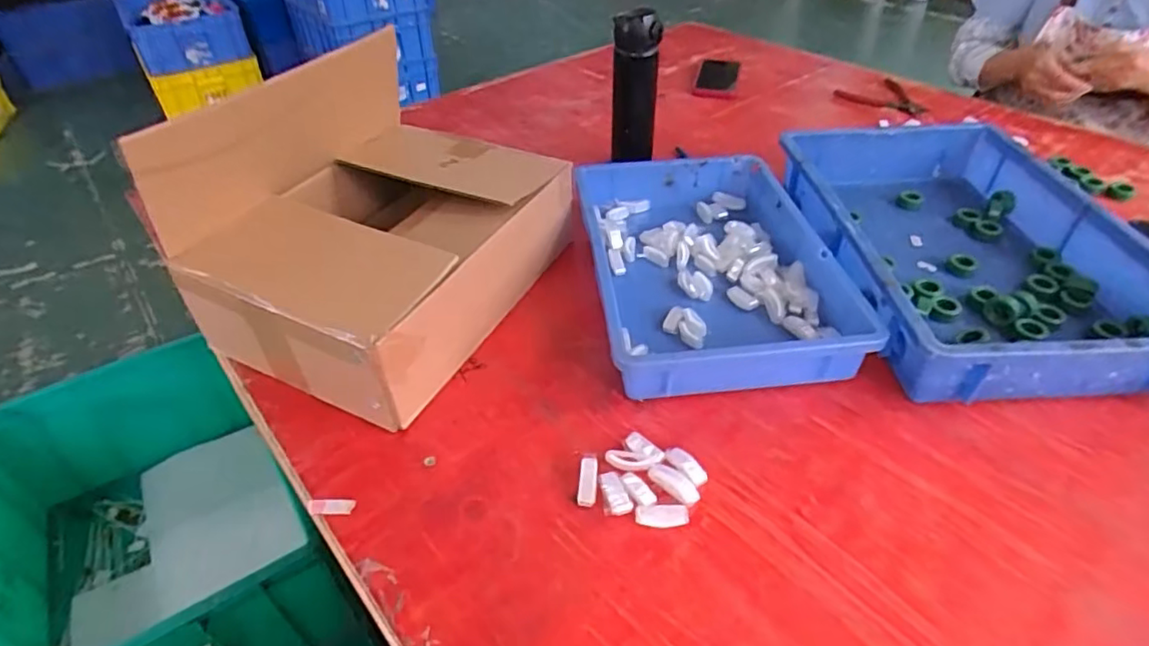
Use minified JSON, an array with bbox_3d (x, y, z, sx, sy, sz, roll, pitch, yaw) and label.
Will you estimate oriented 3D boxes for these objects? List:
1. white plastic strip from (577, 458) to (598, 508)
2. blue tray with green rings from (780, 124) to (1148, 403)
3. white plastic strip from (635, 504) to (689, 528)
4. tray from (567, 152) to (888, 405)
[{"bbox_3d":[0.011,0.128,0.500,0.015,0.007,0.039,3,60,6],"label":"white plastic strip"},{"bbox_3d":[0.427,-0.098,0.703,0.291,0.082,0.451,-2,40,0],"label":"blue tray with green rings"},{"bbox_3d":[0.067,0.149,0.477,0.040,0.005,0.016,-4,79,5],"label":"white plastic strip"},{"bbox_3d":[0.143,-0.069,0.686,0.238,0.066,0.364,-3,40,-2],"label":"tray"}]

